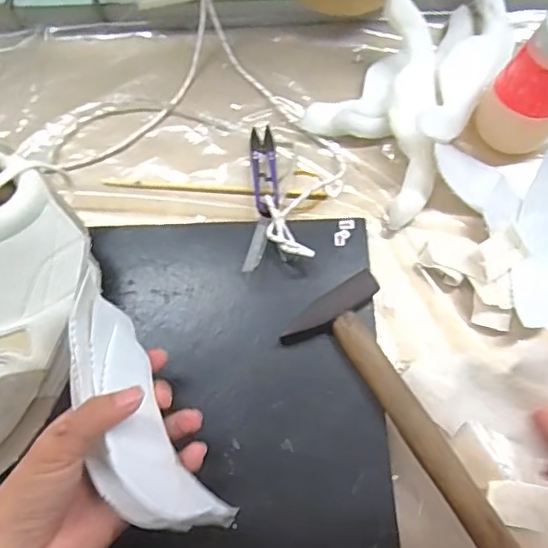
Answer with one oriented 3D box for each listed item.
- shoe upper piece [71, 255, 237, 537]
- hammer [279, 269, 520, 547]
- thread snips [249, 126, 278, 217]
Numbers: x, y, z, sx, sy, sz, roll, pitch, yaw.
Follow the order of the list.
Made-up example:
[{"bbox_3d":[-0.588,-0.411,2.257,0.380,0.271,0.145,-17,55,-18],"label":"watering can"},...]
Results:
[{"bbox_3d":[-0.086,0.079,0.326,0.060,0.054,0.156,-24,71,-8],"label":"shoe upper piece"},{"bbox_3d":[0.103,0.117,0.387,0.073,0.017,0.248,-31,73,-10],"label":"hammer"},{"bbox_3d":[-0.008,-0.087,0.478,0.021,0.010,0.101,-3,54,-1],"label":"thread snips"}]

